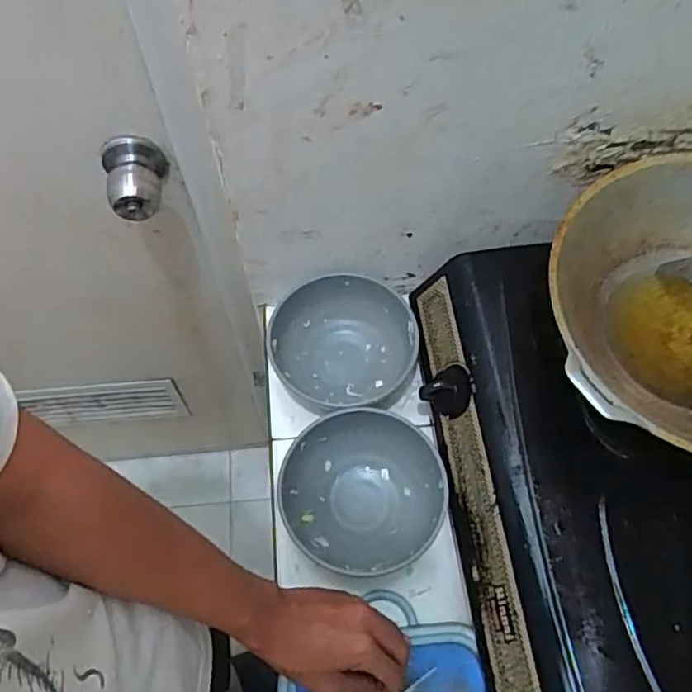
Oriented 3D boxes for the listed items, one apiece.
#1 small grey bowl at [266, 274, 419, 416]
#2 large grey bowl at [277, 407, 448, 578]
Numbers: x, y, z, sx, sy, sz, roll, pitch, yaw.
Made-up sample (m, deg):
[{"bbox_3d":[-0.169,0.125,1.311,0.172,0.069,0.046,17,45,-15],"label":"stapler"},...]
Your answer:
[{"bbox_3d":[-0.003,0.001,0.703,0.160,0.073,0.152,0,63,0],"label":"small grey bowl"},{"bbox_3d":[0.015,0.147,0.625,0.158,0.062,0.150,0,63,0],"label":"large grey bowl"}]

